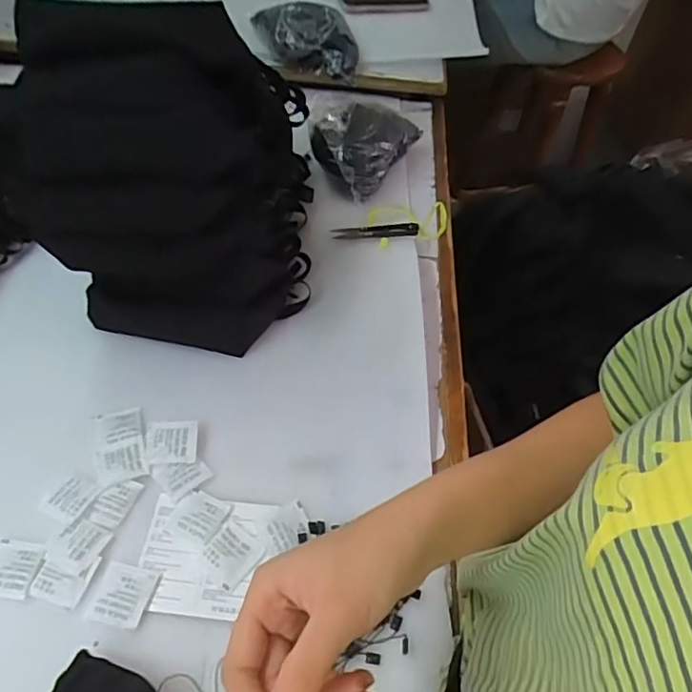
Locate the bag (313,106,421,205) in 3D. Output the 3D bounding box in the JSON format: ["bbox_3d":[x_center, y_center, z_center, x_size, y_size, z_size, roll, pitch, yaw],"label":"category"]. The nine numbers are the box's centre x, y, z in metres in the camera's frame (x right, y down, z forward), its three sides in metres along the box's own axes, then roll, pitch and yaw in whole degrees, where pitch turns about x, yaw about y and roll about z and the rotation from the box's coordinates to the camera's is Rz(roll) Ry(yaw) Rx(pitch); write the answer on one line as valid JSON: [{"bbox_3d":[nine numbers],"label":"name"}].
[{"bbox_3d":[0.034,-0.261,0.728,0.090,0.076,0.149,37,57,22],"label":"bag"}]

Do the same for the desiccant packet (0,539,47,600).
[{"bbox_3d":[-0.253,0.165,0.434,0.046,0.004,0.039,9,51,3],"label":"desiccant packet"}]

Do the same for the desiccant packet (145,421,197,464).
[{"bbox_3d":[-0.150,0.082,0.499,0.044,0.009,0.038,0,51,-5],"label":"desiccant packet"}]

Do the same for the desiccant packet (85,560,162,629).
[{"bbox_3d":[-0.164,0.183,0.429,0.040,0.004,0.042,11,51,4],"label":"desiccant packet"}]

